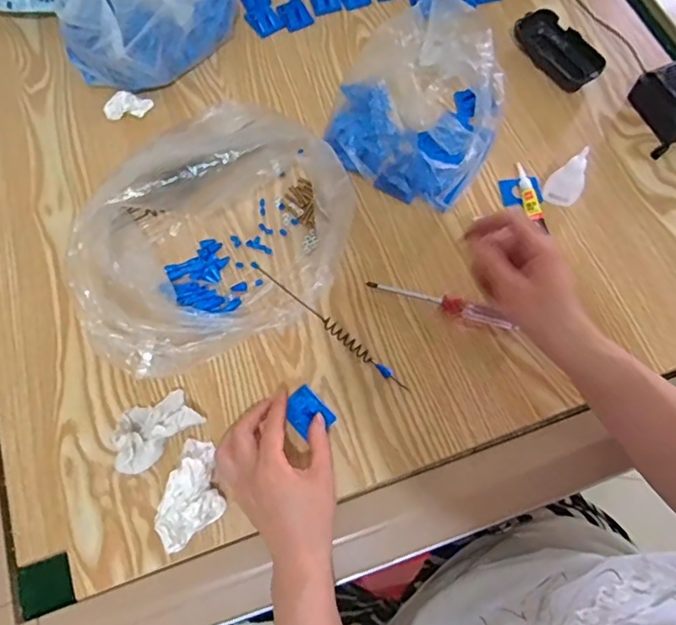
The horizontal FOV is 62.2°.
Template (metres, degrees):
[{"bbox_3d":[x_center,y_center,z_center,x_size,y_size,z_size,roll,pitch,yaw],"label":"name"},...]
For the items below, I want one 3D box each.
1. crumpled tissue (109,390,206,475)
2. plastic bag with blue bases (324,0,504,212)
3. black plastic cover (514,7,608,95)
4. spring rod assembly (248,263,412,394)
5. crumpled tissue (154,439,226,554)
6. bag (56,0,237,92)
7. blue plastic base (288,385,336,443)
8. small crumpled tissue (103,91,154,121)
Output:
[{"bbox_3d":[-0.165,0.098,0.485,0.078,0.040,0.052,-38,73,-12],"label":"crumpled tissue"},{"bbox_3d":[0.085,-0.229,0.589,0.172,0.070,0.213,15,70,7],"label":"plastic bag with blue bases"},{"bbox_3d":[0.249,-0.300,0.640,0.056,0.021,0.111,-36,73,-12],"label":"black plastic cover"},{"bbox_3d":[-0.010,0.010,0.532,0.188,0.012,0.013,40,75,15],"label":"spring rod assembly"},{"bbox_3d":[-0.120,0.153,0.467,0.047,0.027,0.087,16,70,7],"label":"crumpled tissue"},{"bbox_3d":[-0.206,-0.339,0.621,0.125,0.087,0.188,34,74,13],"label":"bag"},{"bbox_3d":[-0.028,0.089,0.506,0.035,0.013,0.043,-37,73,-12],"label":"blue plastic base"},{"bbox_3d":[-0.236,-0.233,0.628,0.051,0.023,0.020,-17,70,-5],"label":"small crumpled tissue"}]

